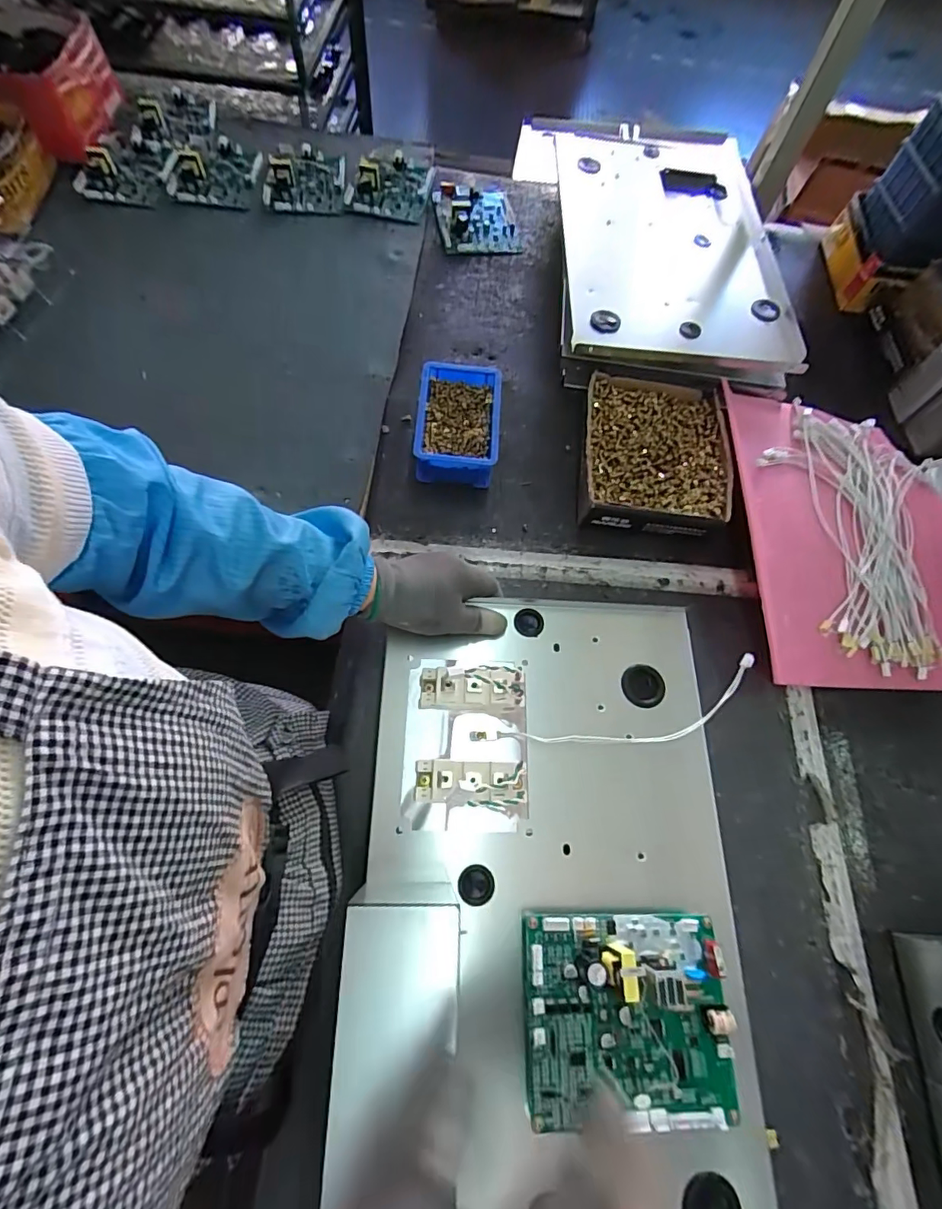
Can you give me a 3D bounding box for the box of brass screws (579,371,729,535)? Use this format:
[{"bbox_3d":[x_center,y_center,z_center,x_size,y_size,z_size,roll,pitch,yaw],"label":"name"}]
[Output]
[{"bbox_3d":[0.229,-0.190,0.631,0.183,0.042,0.210,7,66,0],"label":"box of brass screws"}]

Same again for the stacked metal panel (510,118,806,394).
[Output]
[{"bbox_3d":[0.296,-0.546,0.767,0.331,0.061,0.556,5,64,-3],"label":"stacked metal panel"}]

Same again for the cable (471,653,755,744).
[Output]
[{"bbox_3d":[0.161,0.109,0.488,0.317,0.019,0.060,-11,42,-17],"label":"cable"}]

